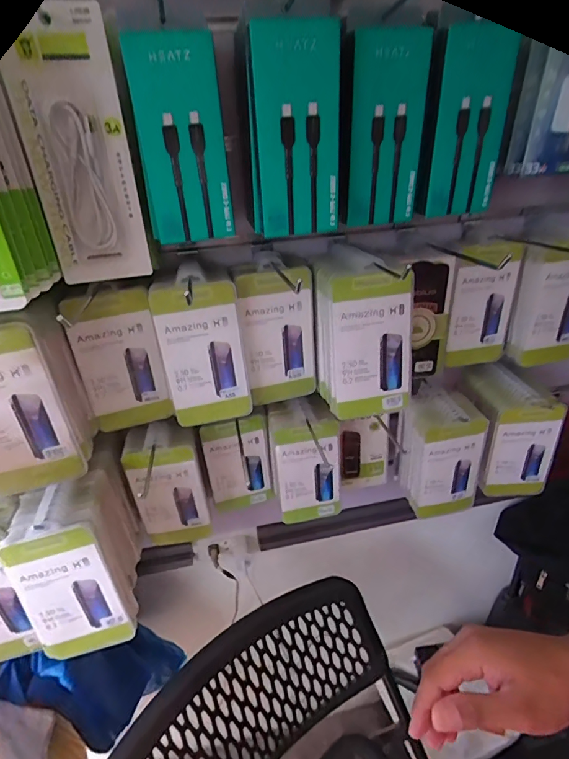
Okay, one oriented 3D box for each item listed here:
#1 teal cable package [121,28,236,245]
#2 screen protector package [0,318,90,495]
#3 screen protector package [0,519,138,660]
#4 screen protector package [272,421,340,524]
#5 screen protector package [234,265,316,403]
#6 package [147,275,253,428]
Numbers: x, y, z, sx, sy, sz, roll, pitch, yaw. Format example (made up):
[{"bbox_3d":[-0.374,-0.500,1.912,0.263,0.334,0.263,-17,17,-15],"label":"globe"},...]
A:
[{"bbox_3d":[-0.087,-0.196,0.356,0.073,0.151,0.014,-6,34,-7],"label":"teal cable package"},{"bbox_3d":[-0.252,0.028,0.386,0.089,0.169,0.013,-14,28,-12],"label":"screen protector package"},{"bbox_3d":[-0.231,0.229,0.450,0.094,0.168,0.012,-15,23,-7],"label":"screen protector package"},{"bbox_3d":[0.035,0.134,0.595,0.086,0.166,0.024,-3,30,0],"label":"screen protector package"},{"bbox_3d":[-0.005,-0.049,0.501,0.086,0.161,0.012,-10,31,-11],"label":"screen protector package"},{"bbox_3d":[-0.091,-0.029,0.475,0.090,0.170,0.017,-10,31,-12],"label":"package"}]

